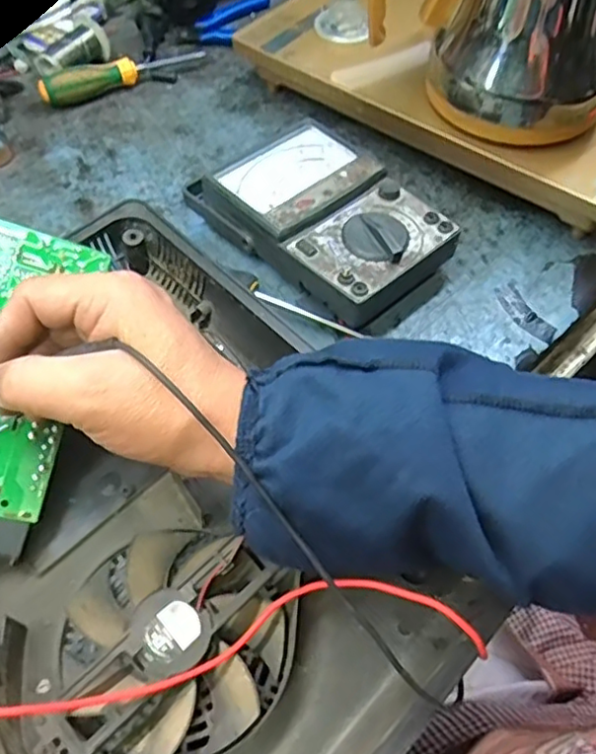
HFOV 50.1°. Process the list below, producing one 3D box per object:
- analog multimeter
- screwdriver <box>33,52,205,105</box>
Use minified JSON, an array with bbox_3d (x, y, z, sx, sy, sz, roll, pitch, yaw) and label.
[{"bbox_3d":[0.019,-0.118,0.479,0.111,0.051,0.180,-37,64,-23],"label":"analog multimeter"},{"bbox_3d":[-0.164,-0.287,0.601,0.158,0.027,0.020,-29,61,-19],"label":"screwdriver"}]

